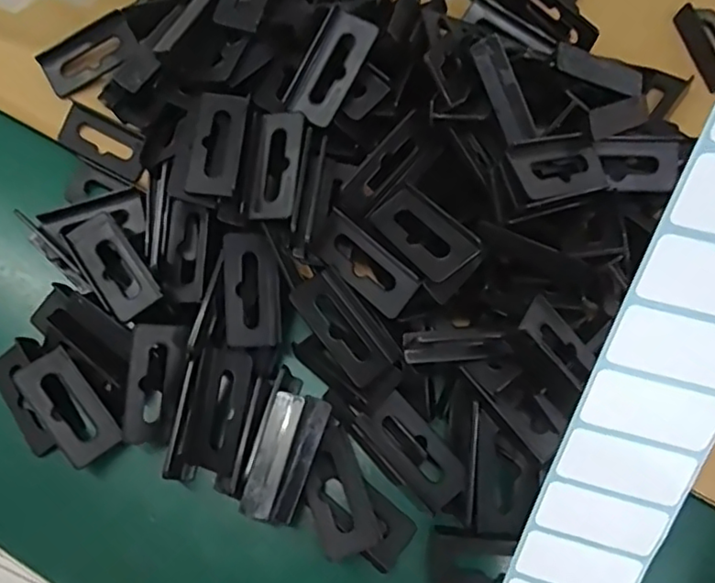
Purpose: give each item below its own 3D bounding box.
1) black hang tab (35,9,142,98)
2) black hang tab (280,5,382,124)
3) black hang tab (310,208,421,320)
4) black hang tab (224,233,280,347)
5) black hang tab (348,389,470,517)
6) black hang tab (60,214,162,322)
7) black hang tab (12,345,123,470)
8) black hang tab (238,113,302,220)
[{"bbox_3d":[-0.131,-0.115,0.289,0.048,0.005,0.023,-30,100,4],"label":"black hang tab"},{"bbox_3d":[-0.011,-0.094,0.249,0.023,0.006,0.047,33,95,8],"label":"black hang tab"},{"bbox_3d":[0.003,-0.010,0.237,0.046,0.008,0.022,41,111,14],"label":"black hang tab"},{"bbox_3d":[-0.045,0.000,0.247,0.022,0.004,0.047,1,84,-26],"label":"black hang tab"},{"bbox_3d":[0.021,0.063,0.233,0.025,0.008,0.046,-42,75,-12],"label":"black hang tab"},{"bbox_3d":[-0.106,-0.012,0.255,0.022,0.005,0.058,-36,68,-13],"label":"black hang tab"},{"bbox_3d":[-0.117,0.047,0.241,0.022,0.006,0.047,-36,81,-27],"label":"black hang tab"},{"bbox_3d":[-0.035,-0.053,0.249,0.021,0.011,0.044,5,71,3],"label":"black hang tab"}]

